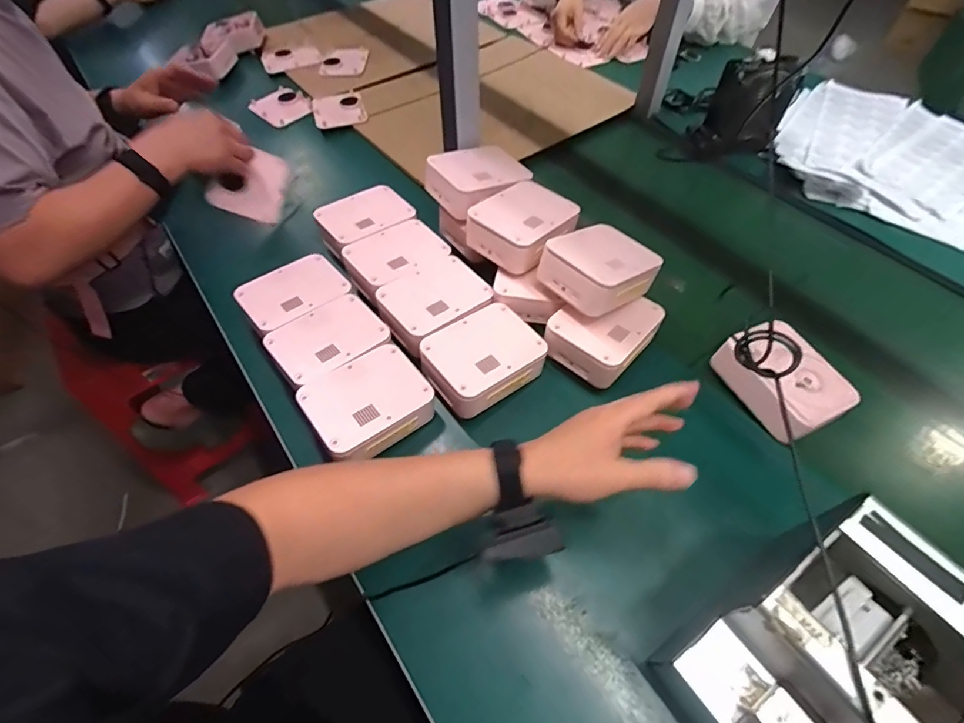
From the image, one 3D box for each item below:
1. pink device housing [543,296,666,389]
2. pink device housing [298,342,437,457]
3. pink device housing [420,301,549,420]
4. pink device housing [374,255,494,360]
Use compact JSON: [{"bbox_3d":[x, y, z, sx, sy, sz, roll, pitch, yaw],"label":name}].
[{"bbox_3d":[0.148,-0.040,0.563,0.098,0.046,0.127,36,63,24],"label":"pink device housing"},{"bbox_3d":[-0.126,0.047,0.529,0.125,0.046,0.105,-35,61,-21],"label":"pink device housing"},{"bbox_3d":[0.001,-0.007,0.553,0.133,0.049,0.100,-32,60,-19],"label":"pink device housing"},{"bbox_3d":[-0.061,-0.078,0.602,0.137,0.046,0.102,-37,61,-22],"label":"pink device housing"}]

